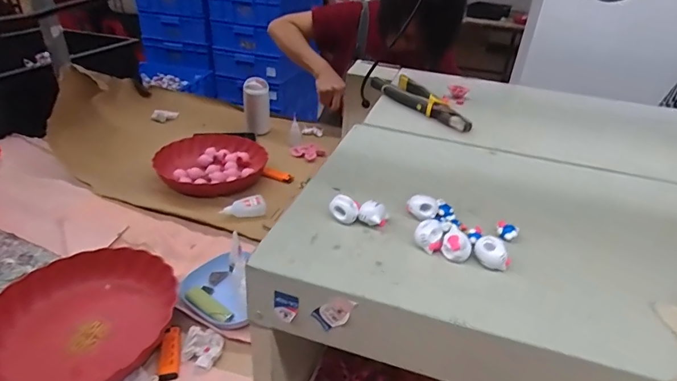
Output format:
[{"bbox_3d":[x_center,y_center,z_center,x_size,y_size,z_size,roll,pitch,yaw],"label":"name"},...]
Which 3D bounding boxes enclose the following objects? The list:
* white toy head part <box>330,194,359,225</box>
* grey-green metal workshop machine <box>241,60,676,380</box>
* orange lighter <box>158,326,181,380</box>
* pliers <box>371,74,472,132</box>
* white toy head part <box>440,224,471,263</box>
[{"bbox_3d":[0.005,0.016,0.351,0.023,0.019,0.013,12,33,16],"label":"white toy head part"},{"bbox_3d":[0.301,0.090,0.527,0.654,0.276,0.621,10,32,10],"label":"grey-green metal workshop machine"},{"bbox_3d":[-0.217,0.211,0.536,0.024,0.016,0.071,-7,32,-15],"label":"orange lighter"},{"bbox_3d":[0.129,-0.134,0.620,0.064,0.019,0.192,-15,35,-26],"label":"pliers"},{"bbox_3d":[0.092,0.042,0.323,0.022,0.018,0.023,14,33,19],"label":"white toy head part"}]

